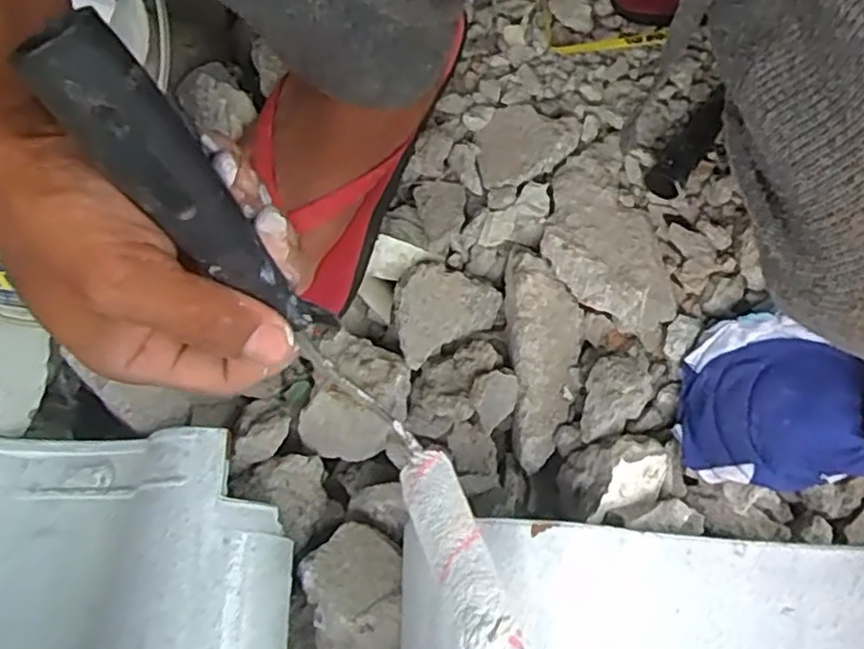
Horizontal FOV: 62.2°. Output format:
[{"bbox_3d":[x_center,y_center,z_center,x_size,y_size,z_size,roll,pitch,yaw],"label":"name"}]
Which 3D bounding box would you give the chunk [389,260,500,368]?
[{"bbox_3d":[0.003,-0.015,0.499,0.077,0.027,0.061,-32,81,-8],"label":"chunk"}]

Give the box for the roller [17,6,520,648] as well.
[{"bbox_3d":[-0.038,0.023,0.280,0.041,0.100,0.296,-37,125,-9],"label":"roller"}]

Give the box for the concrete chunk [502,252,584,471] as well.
[{"bbox_3d":[0.076,0.022,0.476,0.051,0.033,0.140,-1,78,-2],"label":"concrete chunk"}]

